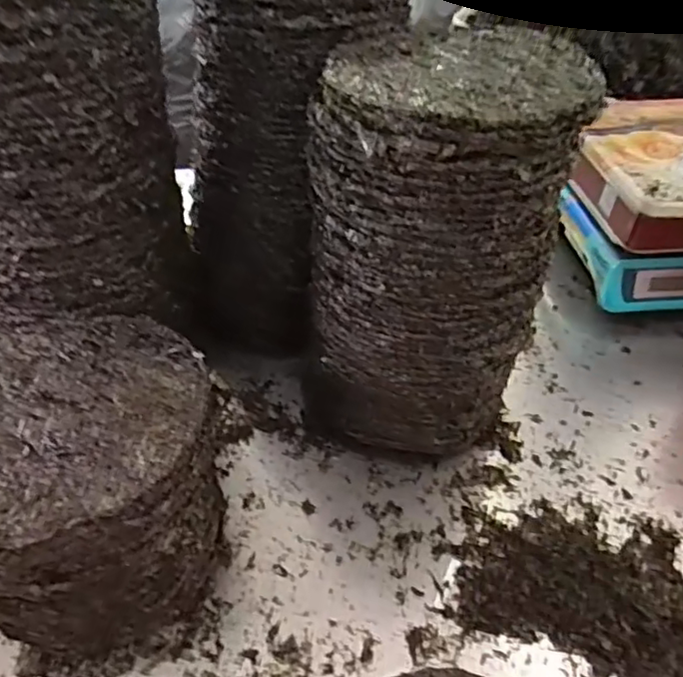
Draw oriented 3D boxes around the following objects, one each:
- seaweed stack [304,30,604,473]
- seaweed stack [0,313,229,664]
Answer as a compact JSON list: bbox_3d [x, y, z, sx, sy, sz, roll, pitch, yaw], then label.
[{"bbox_3d":[0.074,-0.054,0.523,0.193,0.344,0.171,18,45,19],"label":"seaweed stack"},{"bbox_3d":[-0.195,0.108,0.468,0.193,0.170,0.215,-4,43,-5],"label":"seaweed stack"}]

